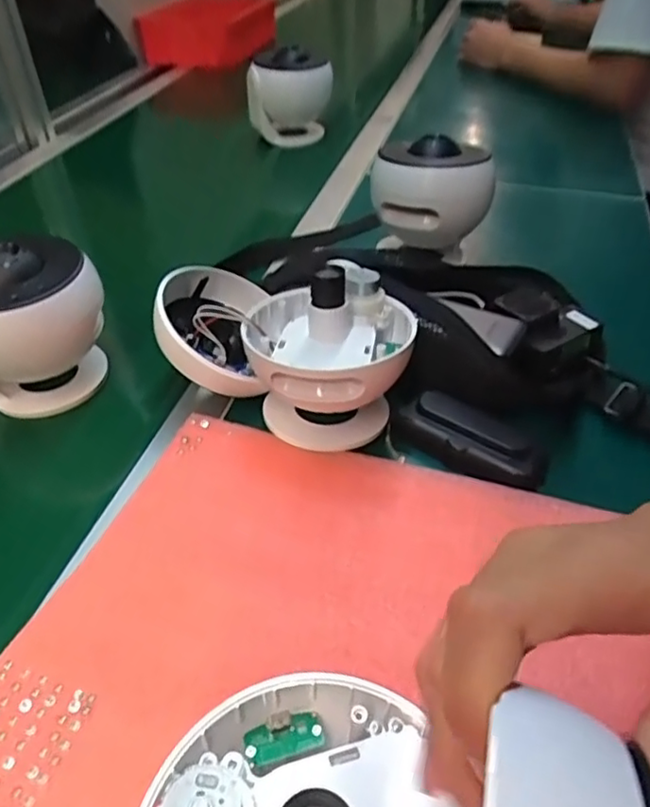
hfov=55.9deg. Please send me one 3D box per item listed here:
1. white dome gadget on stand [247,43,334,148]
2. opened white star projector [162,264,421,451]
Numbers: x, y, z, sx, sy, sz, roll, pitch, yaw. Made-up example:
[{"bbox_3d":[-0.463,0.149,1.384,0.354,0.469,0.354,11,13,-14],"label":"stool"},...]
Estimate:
[{"bbox_3d":[-0.054,-0.496,0.978,0.128,0.120,0.158,-3,42,2],"label":"white dome gadget on stand"},{"bbox_3d":[-0.039,-0.052,0.462,0.217,0.095,0.117,21,46,23],"label":"opened white star projector"}]

